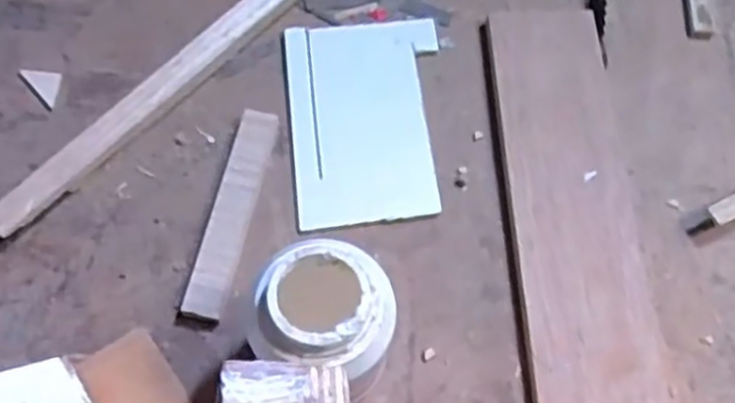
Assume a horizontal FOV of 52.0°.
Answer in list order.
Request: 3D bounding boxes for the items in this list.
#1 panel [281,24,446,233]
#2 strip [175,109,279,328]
[{"bbox_3d":[0.000,-0.075,0.677,0.136,0.006,0.199,-6,67,-5],"label":"panel"},{"bbox_3d":[-0.111,0.010,0.625,0.034,0.021,0.187,13,67,3],"label":"strip"}]

